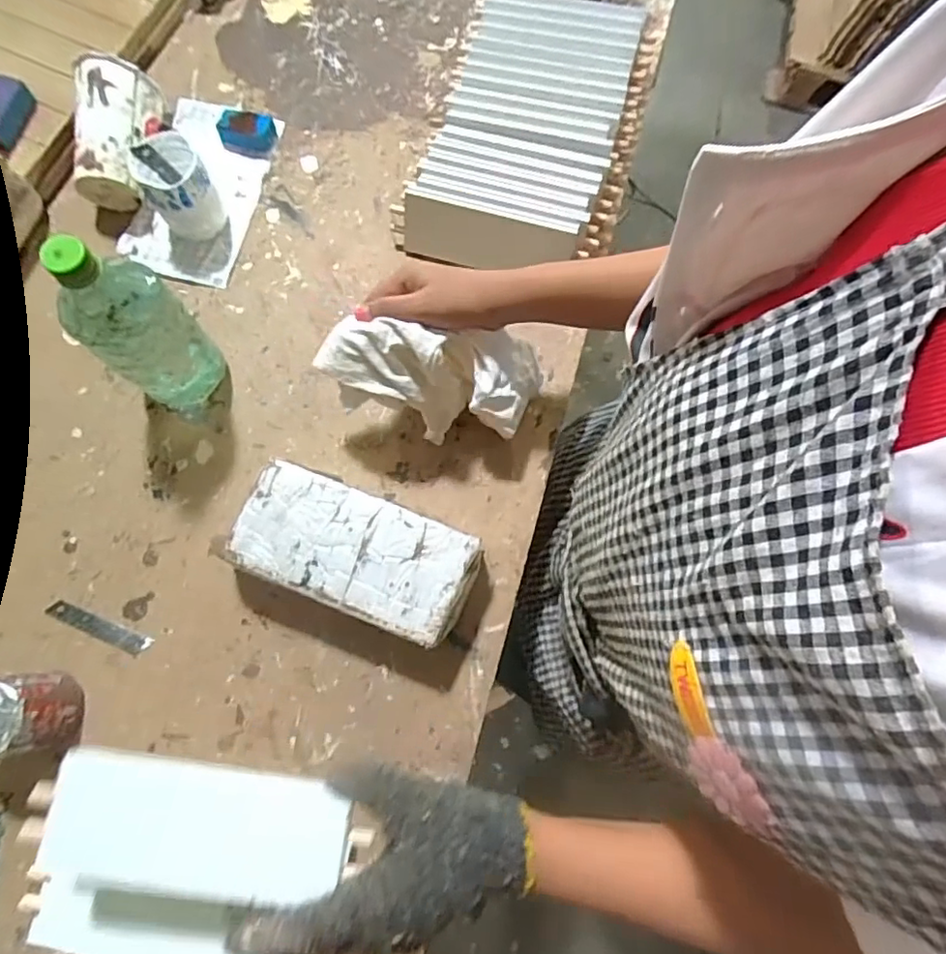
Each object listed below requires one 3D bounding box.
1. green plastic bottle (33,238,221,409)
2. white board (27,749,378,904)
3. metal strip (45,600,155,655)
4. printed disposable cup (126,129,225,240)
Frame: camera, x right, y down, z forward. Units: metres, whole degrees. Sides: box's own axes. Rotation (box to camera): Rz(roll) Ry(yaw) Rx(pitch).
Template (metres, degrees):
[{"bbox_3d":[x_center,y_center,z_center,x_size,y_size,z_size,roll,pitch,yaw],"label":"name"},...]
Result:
[{"bbox_3d":[-0.285,-0.127,0.501,0.077,0.203,0.075,1,76,-4],"label":"green plastic bottle"},{"bbox_3d":[-0.170,0.211,0.353,0.194,0.019,0.066,8,74,-1],"label":"white board"},{"bbox_3d":[-0.341,0.136,0.529,0.101,0.004,0.017,21,75,6],"label":"metal strip"},{"bbox_3d":[-0.306,-0.299,0.612,0.064,0.084,0.074,-30,76,-8],"label":"printed disposable cup"}]

